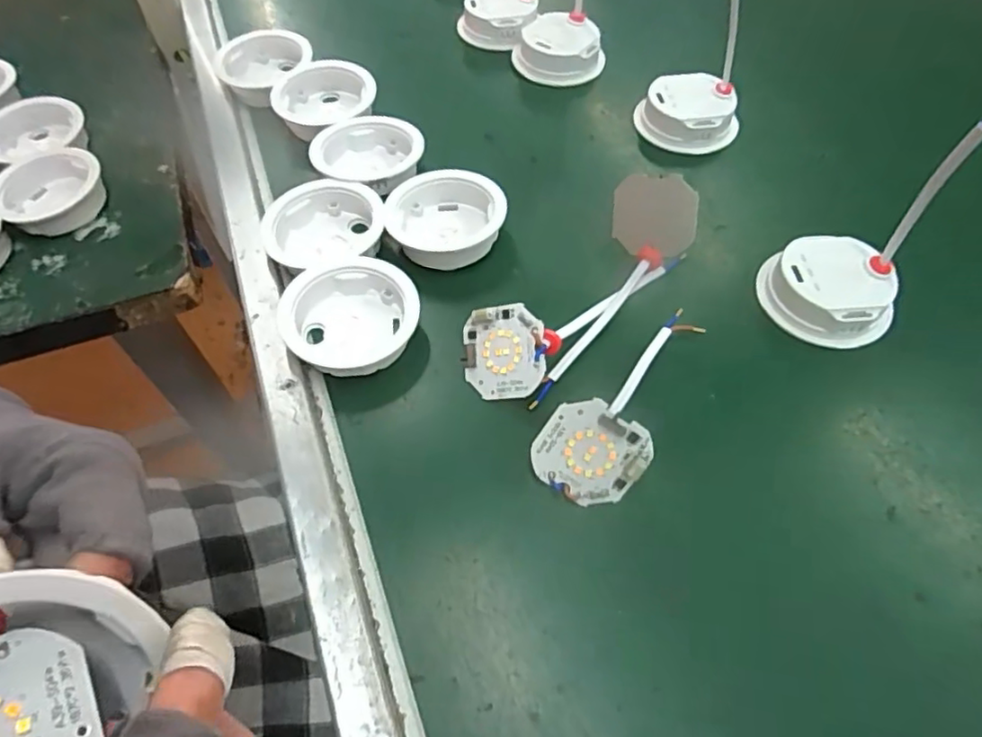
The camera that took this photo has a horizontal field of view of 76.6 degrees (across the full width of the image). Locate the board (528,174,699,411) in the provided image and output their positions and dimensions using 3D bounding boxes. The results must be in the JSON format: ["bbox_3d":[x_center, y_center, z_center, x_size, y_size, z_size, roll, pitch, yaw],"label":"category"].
[{"bbox_3d":[0.066,-0.045,0.342,0.050,0.047,0.153,25,58,18],"label":"board"}]

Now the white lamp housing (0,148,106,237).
[{"bbox_3d":[-0.310,-0.126,0.438,0.066,0.028,0.072,-35,60,-22],"label":"white lamp housing"}]

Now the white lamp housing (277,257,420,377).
[{"bbox_3d":[-0.077,-0.030,0.342,0.071,0.026,0.062,-3,53,-1],"label":"white lamp housing"}]

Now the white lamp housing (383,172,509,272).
[{"bbox_3d":[-0.028,-0.093,0.382,0.070,0.024,0.058,-5,53,-3],"label":"white lamp housing"}]

